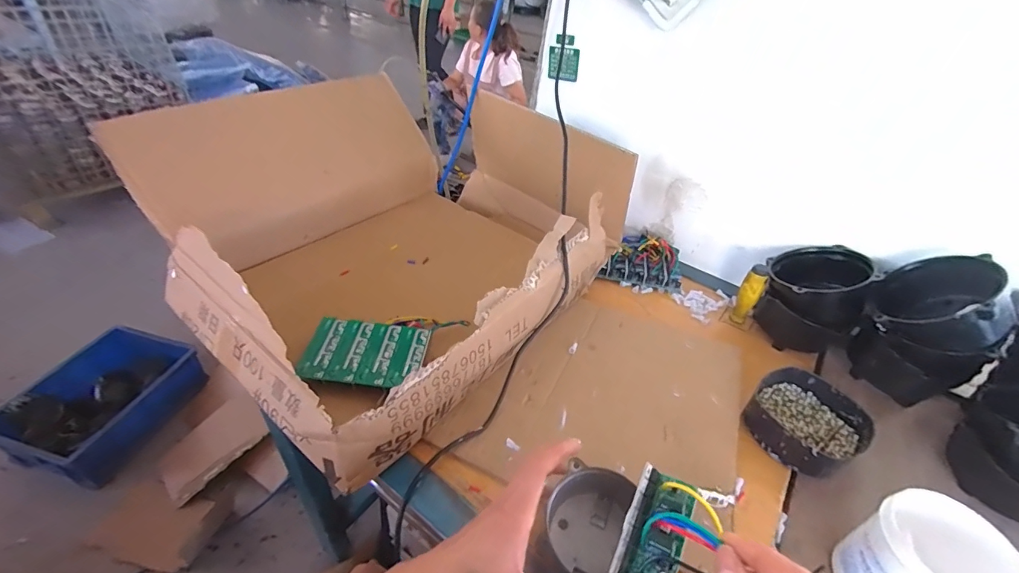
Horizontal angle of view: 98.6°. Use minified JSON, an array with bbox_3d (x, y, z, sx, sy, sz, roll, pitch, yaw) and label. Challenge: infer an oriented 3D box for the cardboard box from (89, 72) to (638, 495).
[{"bbox_3d":[-0.160,-0.095,0.640,0.502,0.230,0.562,30,44,26],"label":"cardboard box"}]

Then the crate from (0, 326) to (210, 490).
[{"bbox_3d":[-1.146,0.311,1.250,0.313,0.173,0.404,14,39,9],"label":"crate"}]

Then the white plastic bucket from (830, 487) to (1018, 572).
[{"bbox_3d":[0.358,0.248,0.385,0.084,0.102,0.093,-4,40,-13],"label":"white plastic bucket"}]

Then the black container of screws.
[{"bbox_3d":[0.361,0.165,0.537,0.127,0.042,0.119,-23,47,-31],"label":"black container of screws"}]

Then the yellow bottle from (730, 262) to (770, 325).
[{"bbox_3d":[0.375,0.014,0.688,0.030,0.109,0.024,31,45,28],"label":"yellow bottle"}]

